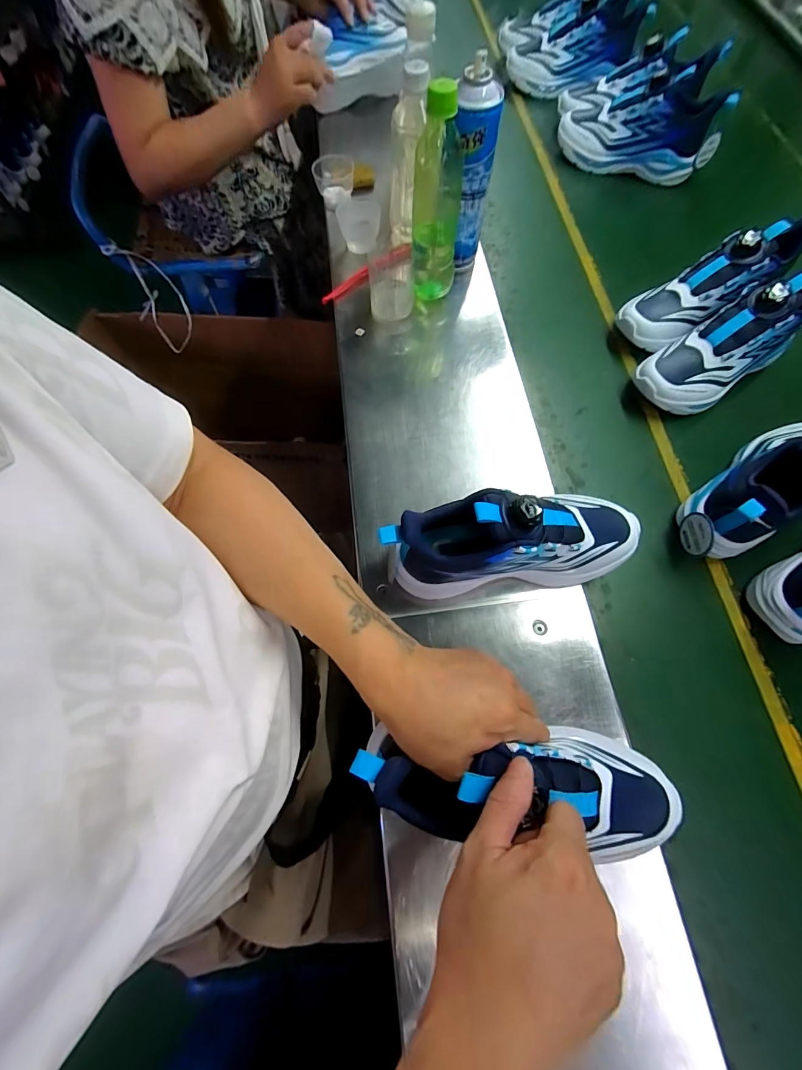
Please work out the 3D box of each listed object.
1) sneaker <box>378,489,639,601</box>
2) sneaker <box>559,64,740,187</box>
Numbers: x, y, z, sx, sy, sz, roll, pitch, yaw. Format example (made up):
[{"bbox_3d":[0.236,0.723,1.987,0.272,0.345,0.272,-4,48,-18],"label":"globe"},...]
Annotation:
[{"bbox_3d":[0.107,0.005,0.379,0.249,0.114,0.075,-2,69,-14],"label":"sneaker"},{"bbox_3d":[0.413,-0.712,0.687,0.250,0.115,0.088,13,71,6],"label":"sneaker"}]

